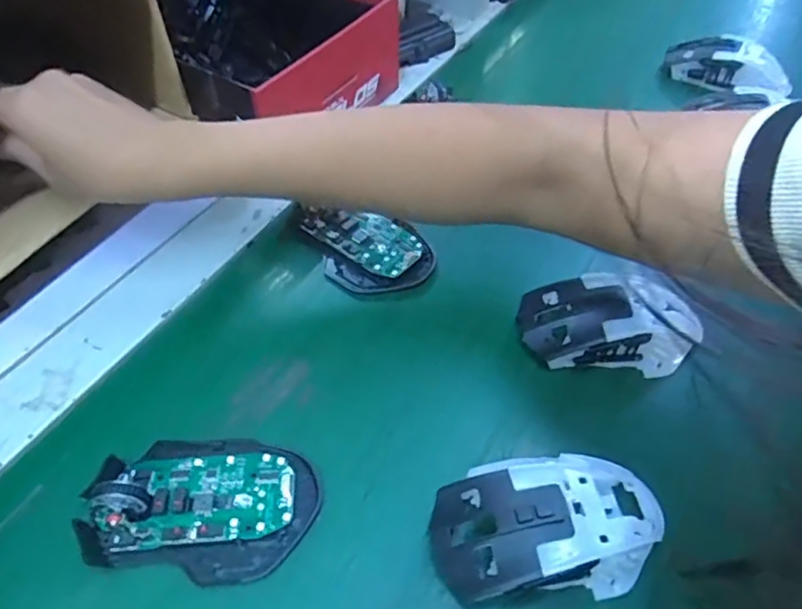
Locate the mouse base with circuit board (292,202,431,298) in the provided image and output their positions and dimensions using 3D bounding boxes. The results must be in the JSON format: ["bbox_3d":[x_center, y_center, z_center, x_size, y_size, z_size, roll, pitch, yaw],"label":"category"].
[{"bbox_3d":[-0.033,-0.043,0.433,0.114,0.018,0.062,26,55,19],"label":"mouse base with circuit board"}]

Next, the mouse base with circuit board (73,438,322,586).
[{"bbox_3d":[-0.103,0.101,0.311,0.115,0.018,0.074,7,51,5],"label":"mouse base with circuit board"}]

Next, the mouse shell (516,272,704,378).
[{"bbox_3d":[0.126,0.013,0.378,0.101,0.048,0.058,2,50,0],"label":"mouse shell"}]

